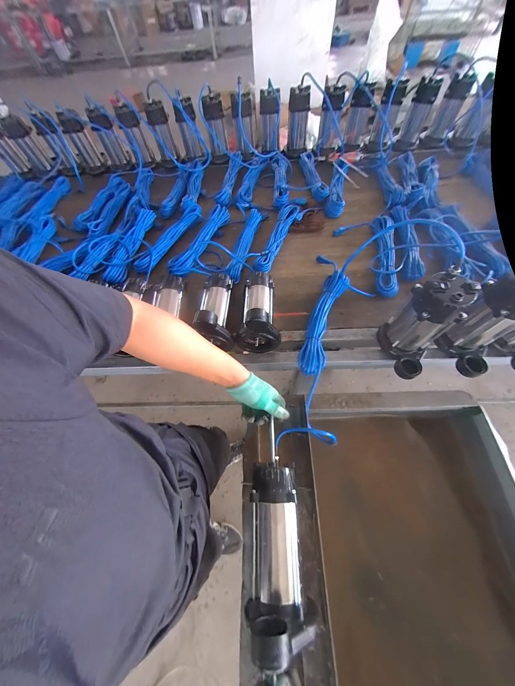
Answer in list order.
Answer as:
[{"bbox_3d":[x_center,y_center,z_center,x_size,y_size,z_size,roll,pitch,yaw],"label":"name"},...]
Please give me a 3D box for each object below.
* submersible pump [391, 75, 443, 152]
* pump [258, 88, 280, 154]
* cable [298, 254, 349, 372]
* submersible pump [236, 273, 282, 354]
[{"bbox_3d":[0.693,-0.991,0.999,0.092,0.191,0.093,25,67,16],"label":"submersible pump"},{"bbox_3d":[0.053,-1.013,1.061,0.098,0.221,0.097,1,62,4],"label":"pump"},{"bbox_3d":[0.199,-0.105,0.696,0.102,0.056,0.439,14,64,11],"label":"cable"},{"bbox_3d":[-0.006,-0.109,0.657,0.117,0.157,0.226,-5,62,1],"label":"submersible pump"}]

